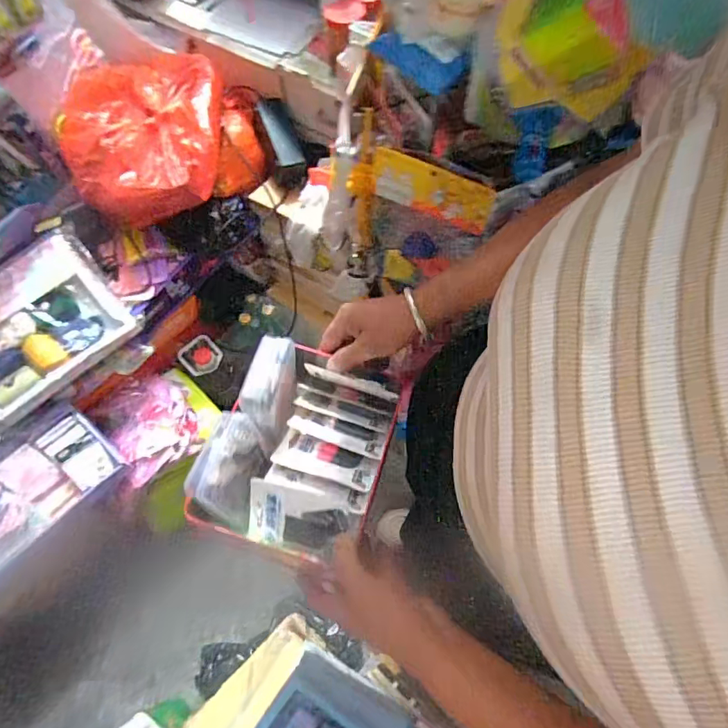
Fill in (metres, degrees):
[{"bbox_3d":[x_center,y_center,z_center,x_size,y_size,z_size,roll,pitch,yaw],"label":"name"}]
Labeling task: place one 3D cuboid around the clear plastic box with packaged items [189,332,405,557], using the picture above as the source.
[{"bbox_3d":[-0.059,0.078,0.453,0.150,0.067,0.195,18,66,7],"label":"clear plastic box with packaged items"}]

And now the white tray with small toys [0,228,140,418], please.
[{"bbox_3d":[-0.657,-0.090,0.956,0.310,0.082,0.265,-40,72,-17],"label":"white tray with small toys"}]

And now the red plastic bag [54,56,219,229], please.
[{"bbox_3d":[-0.433,-0.465,1.001,0.319,0.191,0.293,6,65,1],"label":"red plastic bag"}]

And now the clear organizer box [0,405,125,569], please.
[{"bbox_3d":[-0.689,0.271,0.941,0.396,0.090,0.175,-43,101,-20],"label":"clear organizer box"}]

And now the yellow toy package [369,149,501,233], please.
[{"bbox_3d":[0.076,-0.208,0.571,0.153,0.064,0.019,28,68,12],"label":"yellow toy package"}]

